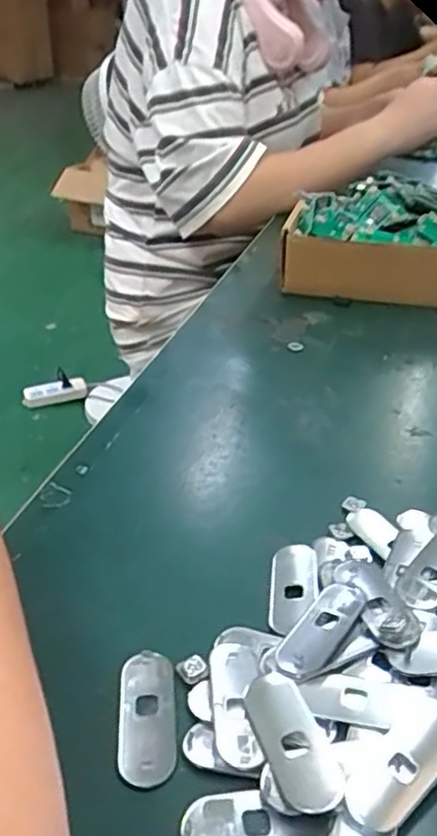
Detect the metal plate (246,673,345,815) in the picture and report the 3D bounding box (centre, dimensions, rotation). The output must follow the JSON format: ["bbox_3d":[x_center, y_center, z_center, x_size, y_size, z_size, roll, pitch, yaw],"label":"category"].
[{"bbox_3d":[0.024,0.104,0.218,0.019,0.004,0.049,-10,32,-17],"label":"metal plate"}]

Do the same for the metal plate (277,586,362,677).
[{"bbox_3d":[0.039,0.080,0.255,0.017,0.004,0.049,23,37,32],"label":"metal plate"}]

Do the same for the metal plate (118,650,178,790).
[{"bbox_3d":[-0.024,0.102,0.231,0.020,0.006,0.048,-2,31,-5],"label":"metal plate"}]

